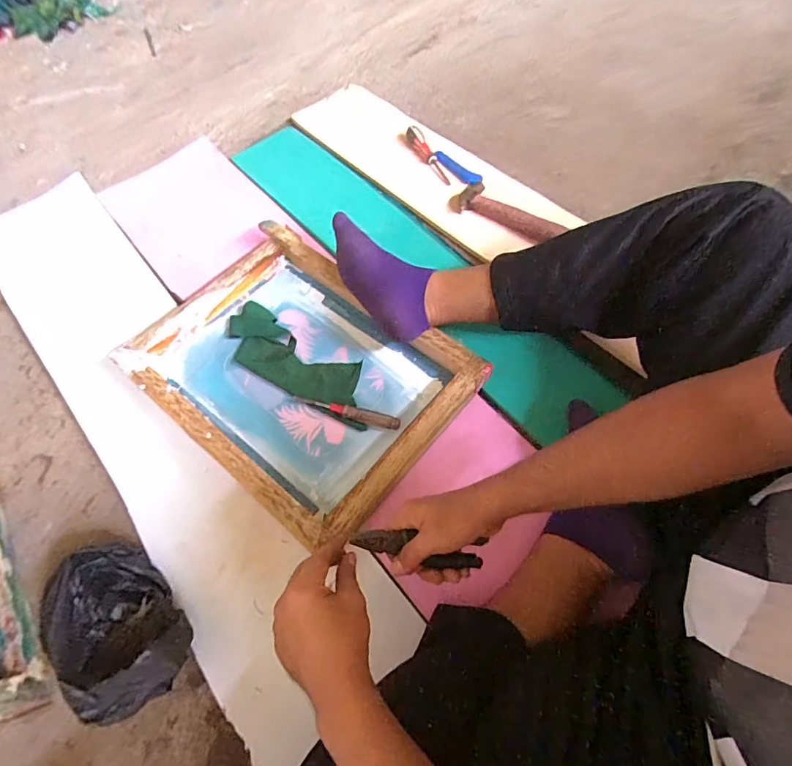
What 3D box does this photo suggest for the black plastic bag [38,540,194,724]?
[{"bbox_3d":[-0.327,0.284,0.560,0.120,0.127,0.194,-26,63,-10],"label":"black plastic bag"}]

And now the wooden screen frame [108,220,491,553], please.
[{"bbox_3d":[-0.150,-0.021,0.721,0.465,0.059,0.355,37,70,18],"label":"wooden screen frame"}]

